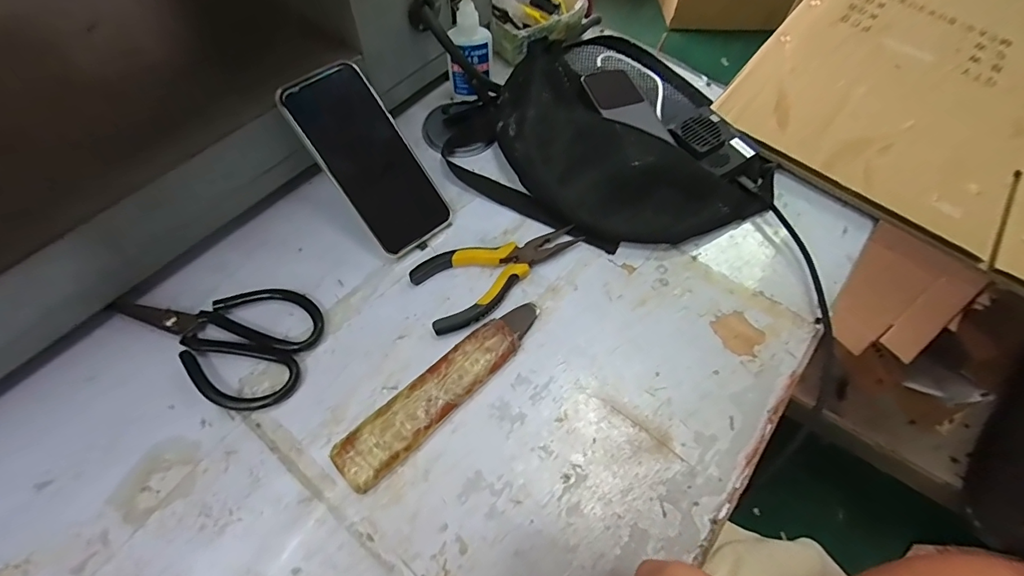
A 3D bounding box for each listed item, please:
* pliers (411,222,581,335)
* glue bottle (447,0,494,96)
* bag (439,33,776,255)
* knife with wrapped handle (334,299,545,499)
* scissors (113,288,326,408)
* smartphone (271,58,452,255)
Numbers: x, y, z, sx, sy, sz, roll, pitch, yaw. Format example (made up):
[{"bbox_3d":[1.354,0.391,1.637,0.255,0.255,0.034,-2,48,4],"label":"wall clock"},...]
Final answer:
[{"bbox_3d":[-0.018,-0.024,0.401,0.151,0.017,0.072,-39,71,-20],"label":"pliers"},{"bbox_3d":[-0.042,-0.252,0.449,0.043,0.112,0.025,-15,65,-10],"label":"glue bottle"},{"bbox_3d":[0.105,-0.149,0.440,0.288,0.069,0.245,40,68,16],"label":"bag"},{"bbox_3d":[-0.048,0.076,0.346,0.186,0.018,0.039,-38,71,-20],"label":"knife with wrapped handle"},{"bbox_3d":[-0.242,0.035,0.359,0.161,0.013,0.097,16,63,5],"label":"scissors"},{"bbox_3d":[-0.122,-0.110,0.390,0.075,0.007,0.161,-40,109,-20],"label":"smartphone"}]

